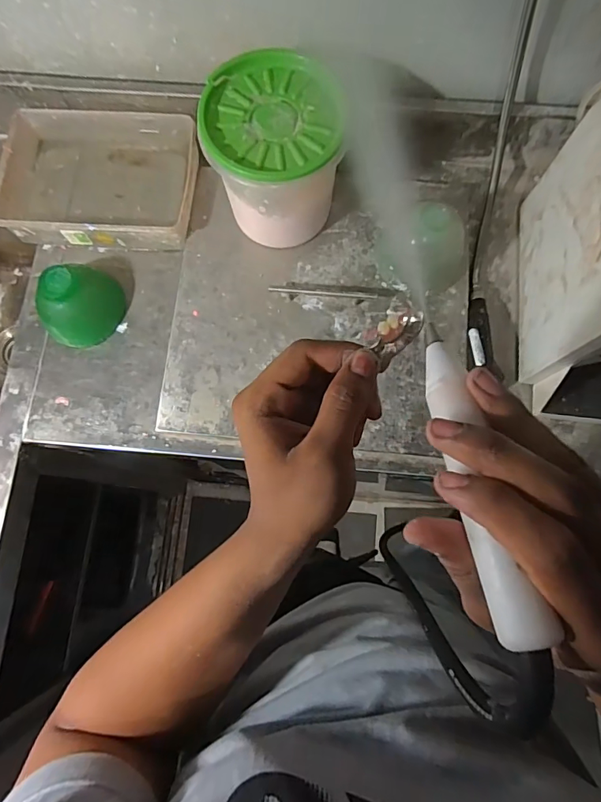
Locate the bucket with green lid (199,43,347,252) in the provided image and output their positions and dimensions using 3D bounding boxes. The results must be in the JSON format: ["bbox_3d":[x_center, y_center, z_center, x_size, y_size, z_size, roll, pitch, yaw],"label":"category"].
[{"bbox_3d":[-0.035,-0.318,0.610,0.147,0.178,0.161,0,77,1],"label":"bucket with green lid"}]

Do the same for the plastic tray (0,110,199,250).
[{"bbox_3d":[-0.301,-0.344,0.690,0.276,0.055,0.212,2,77,2],"label":"plastic tray"}]

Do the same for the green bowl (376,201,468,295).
[{"bbox_3d":[0.171,-0.216,0.626,0.131,0.096,0.105,30,79,8],"label":"green bowl"}]

